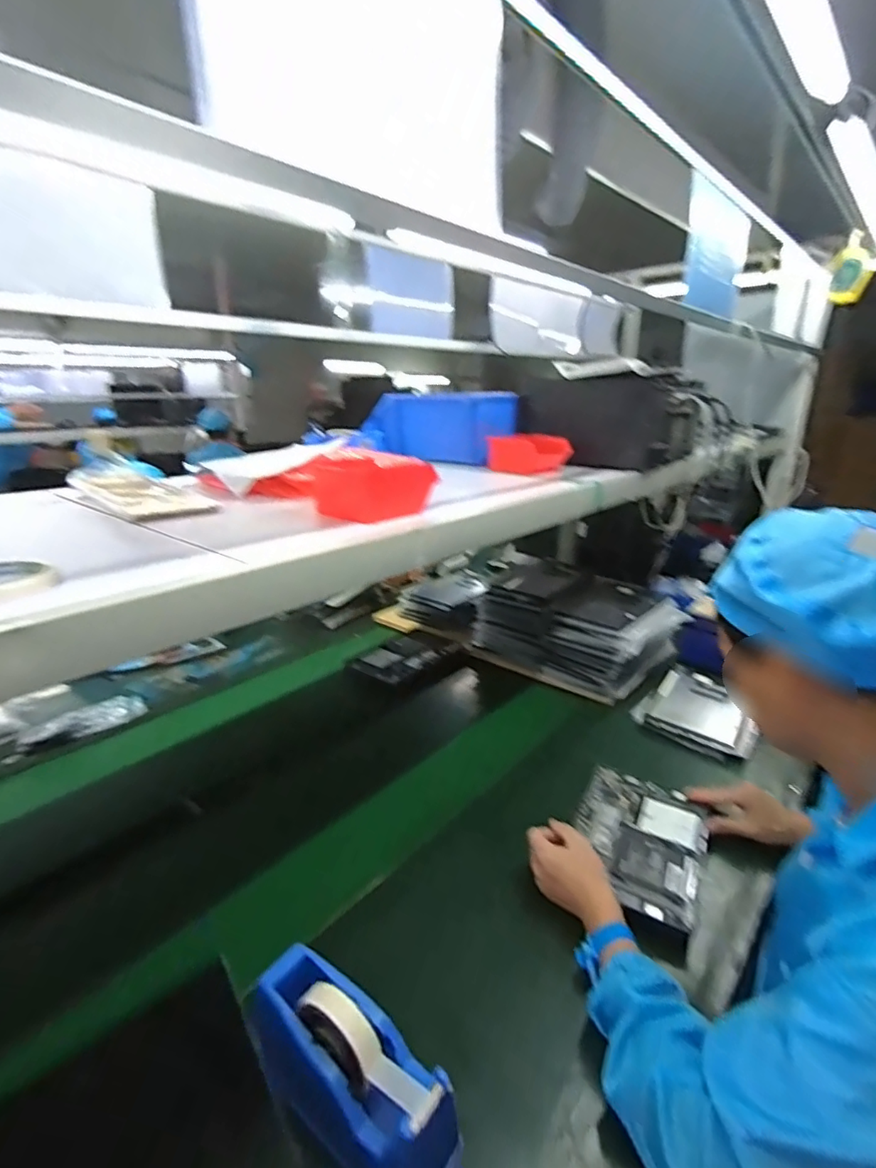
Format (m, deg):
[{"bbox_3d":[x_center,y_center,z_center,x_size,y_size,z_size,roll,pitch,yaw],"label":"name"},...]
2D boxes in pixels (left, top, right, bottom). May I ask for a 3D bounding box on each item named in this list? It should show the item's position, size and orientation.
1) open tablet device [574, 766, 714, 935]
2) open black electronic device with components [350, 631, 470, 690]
[{"bbox_3d":[0.280,0.354,0.773,0.169,0.026,0.242,10,23,29],"label":"open tablet device"},{"bbox_3d":[-0.076,0.174,1.302,0.175,0.027,0.270,15,25,38],"label":"open black electronic device with components"}]

